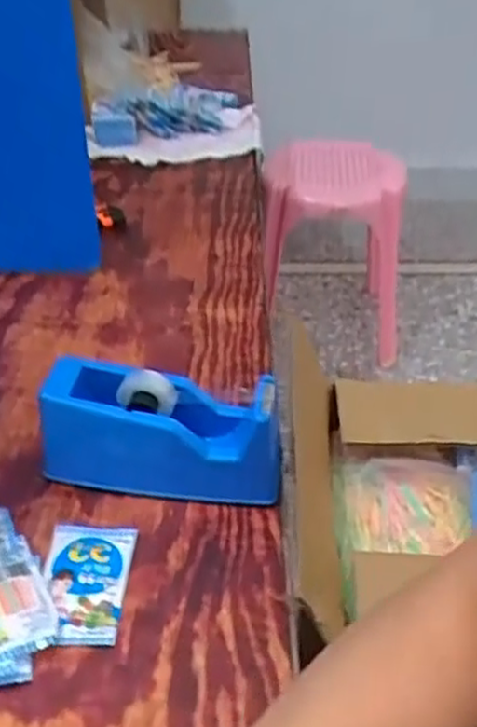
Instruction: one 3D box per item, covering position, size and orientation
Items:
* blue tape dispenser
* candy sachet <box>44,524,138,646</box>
[{"bbox_3d":[-0.065,0.055,0.639,0.206,0.110,0.068,6,39,8],"label":"blue tape dispenser"},{"bbox_3d":[-0.121,0.167,0.575,0.067,0.004,0.106,2,39,2],"label":"candy sachet"}]

